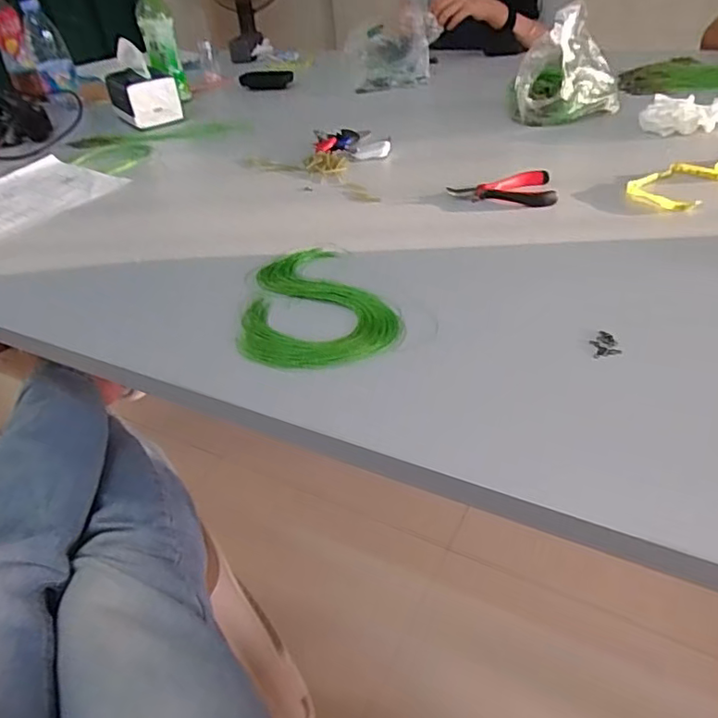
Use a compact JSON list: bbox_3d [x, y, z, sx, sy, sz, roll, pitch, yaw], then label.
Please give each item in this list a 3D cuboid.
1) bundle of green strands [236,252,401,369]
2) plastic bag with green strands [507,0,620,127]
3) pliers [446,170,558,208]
[{"bbox_3d":[-0.048,-0.049,0.511,0.127,0.020,0.180,-18,40,-14],"label":"bundle of green strands"},{"bbox_3d":[0.293,-0.416,0.827,0.138,0.130,0.104,-30,44,-27],"label":"plastic bag with green strands"},{"bbox_3d":[0.162,-0.194,0.659,0.115,0.012,0.064,0,39,7],"label":"pliers"}]

